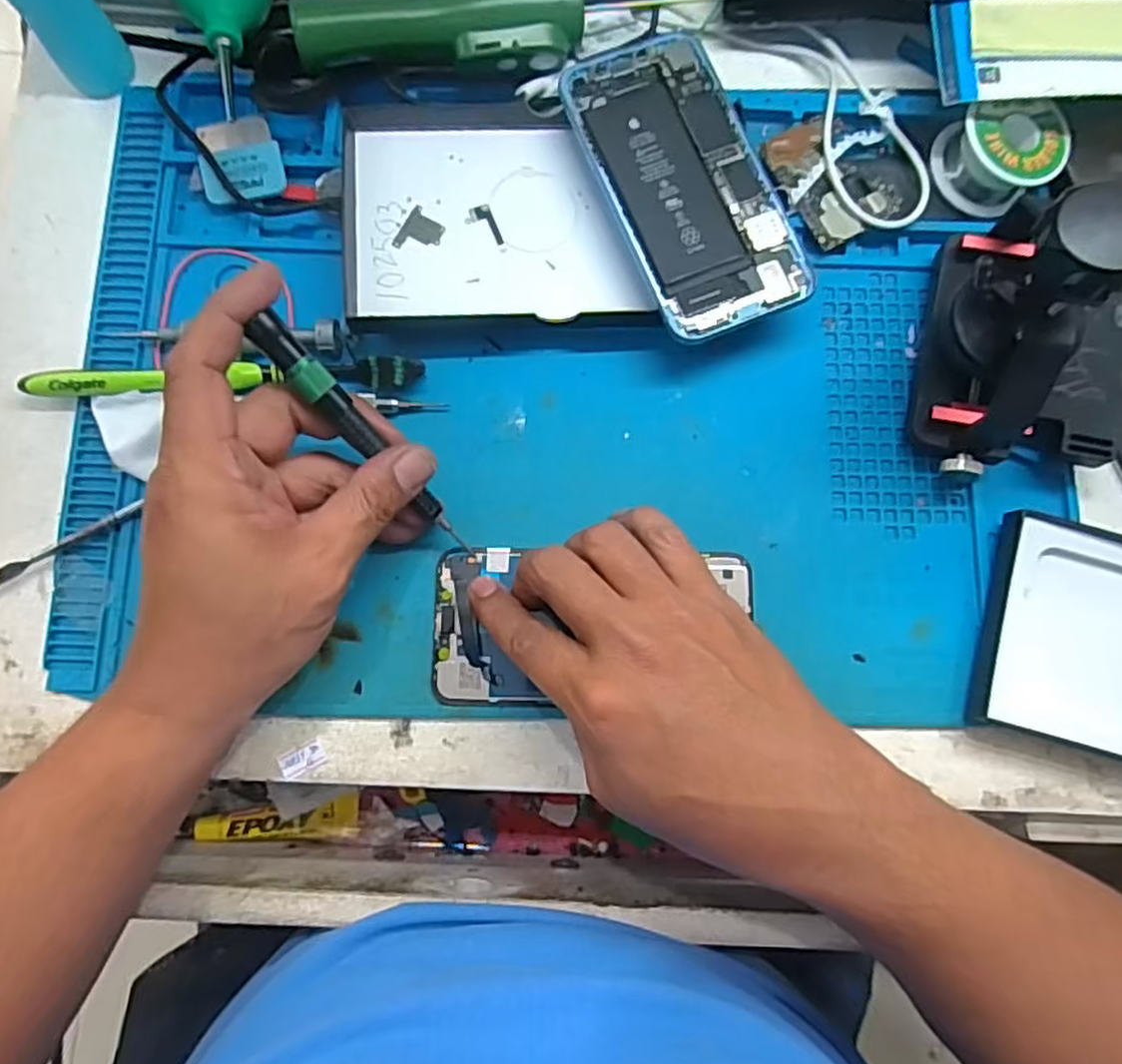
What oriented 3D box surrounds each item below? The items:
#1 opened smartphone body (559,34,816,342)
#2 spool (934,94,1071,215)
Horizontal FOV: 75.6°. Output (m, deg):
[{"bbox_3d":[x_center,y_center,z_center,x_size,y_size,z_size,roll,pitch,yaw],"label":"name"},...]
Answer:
[{"bbox_3d":[0.058,-0.167,0.342,0.073,0.006,0.151,-21,81,-5],"label":"opened smartphone body"},{"bbox_3d":[0.219,-0.185,0.358,0.053,0.033,0.042,-9,80,-2],"label":"spool"}]

